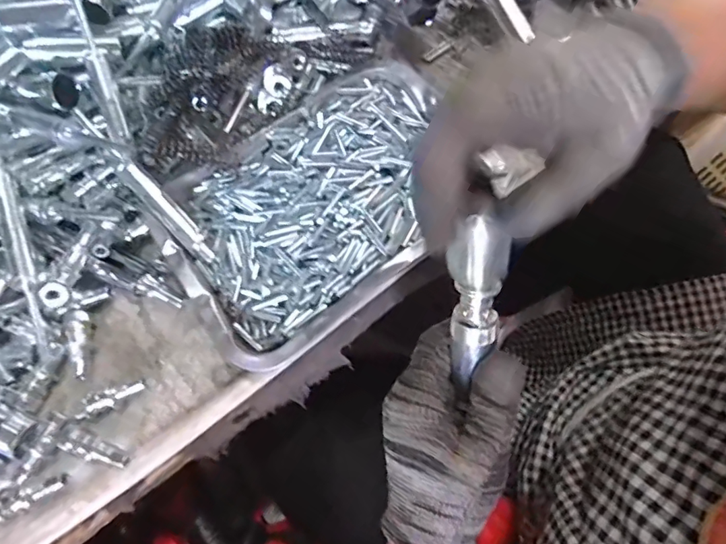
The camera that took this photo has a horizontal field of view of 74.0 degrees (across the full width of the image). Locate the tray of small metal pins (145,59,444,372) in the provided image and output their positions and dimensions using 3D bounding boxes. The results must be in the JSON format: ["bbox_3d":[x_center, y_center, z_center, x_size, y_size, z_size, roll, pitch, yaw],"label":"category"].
[{"bbox_3d":[-0.034,-0.064,0.389,0.255,0.026,0.173,-42,73,-12],"label":"tray of small metal pins"}]

